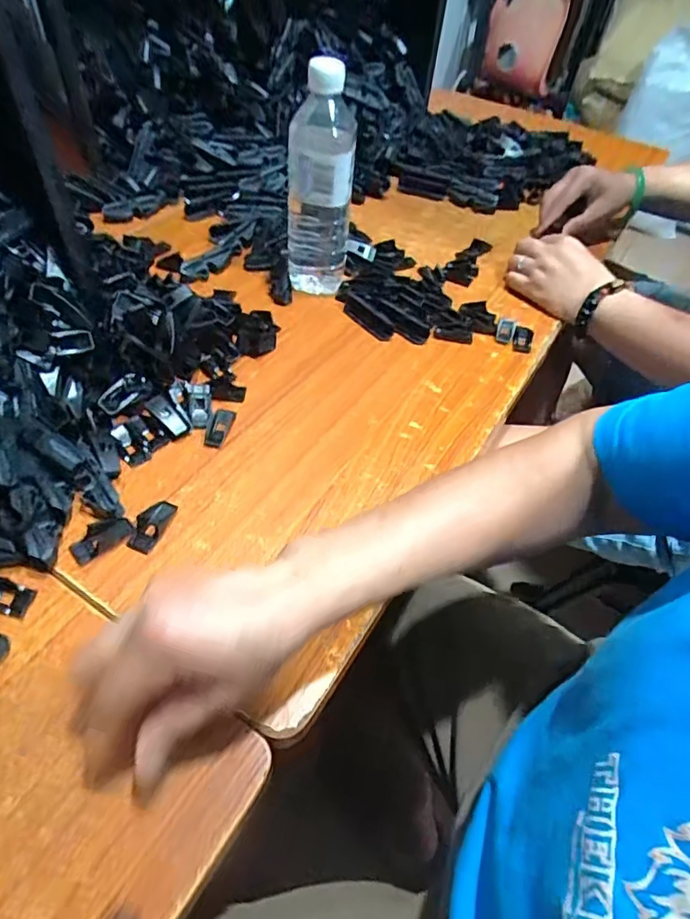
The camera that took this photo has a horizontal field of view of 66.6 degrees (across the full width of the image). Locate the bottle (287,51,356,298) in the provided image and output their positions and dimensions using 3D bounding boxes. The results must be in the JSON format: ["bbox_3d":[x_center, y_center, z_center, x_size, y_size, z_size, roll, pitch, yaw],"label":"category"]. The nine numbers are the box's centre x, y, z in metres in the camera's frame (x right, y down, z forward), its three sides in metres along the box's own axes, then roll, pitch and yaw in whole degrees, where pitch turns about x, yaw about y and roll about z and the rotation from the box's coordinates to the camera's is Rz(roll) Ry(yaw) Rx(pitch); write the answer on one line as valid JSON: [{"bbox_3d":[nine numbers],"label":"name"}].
[{"bbox_3d":[-0.024,-0.276,0.533,0.061,0.204,0.059,7,51,-1],"label":"bottle"}]

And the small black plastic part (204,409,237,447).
[{"bbox_3d":[-0.108,-0.029,0.453,0.018,0.004,0.042,12,51,3],"label":"small black plastic part"}]

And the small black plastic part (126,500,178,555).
[{"bbox_3d":[-0.141,0.047,0.383,0.019,0.007,0.044,19,51,9],"label":"small black plastic part"}]

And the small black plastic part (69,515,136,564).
[{"bbox_3d":[-0.174,0.056,0.374,0.023,0.005,0.042,37,56,22],"label":"small black plastic part"}]

